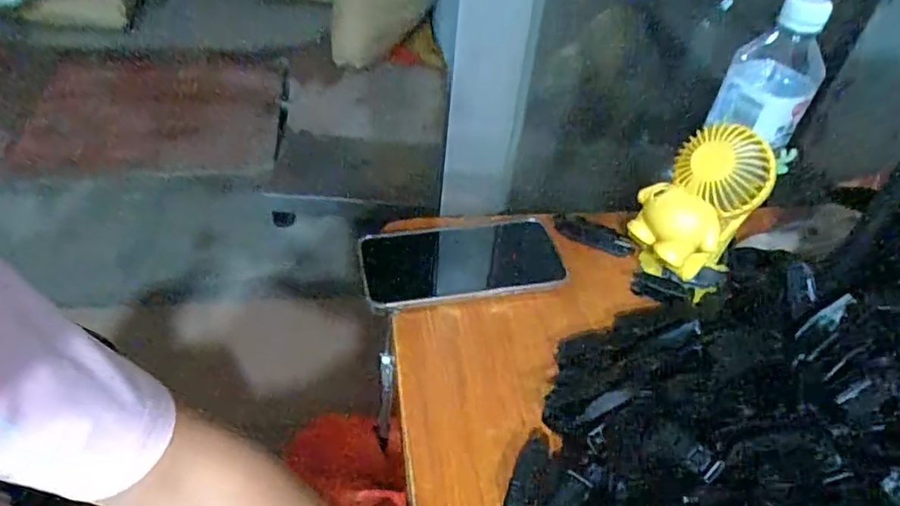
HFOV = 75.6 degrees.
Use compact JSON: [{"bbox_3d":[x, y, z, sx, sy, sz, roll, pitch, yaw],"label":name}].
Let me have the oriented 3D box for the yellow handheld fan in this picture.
[{"bbox_3d":[0.180,-0.022,0.441,0.073,0.141,0.067,3,43,-2],"label":"yellow handheld fan"}]

